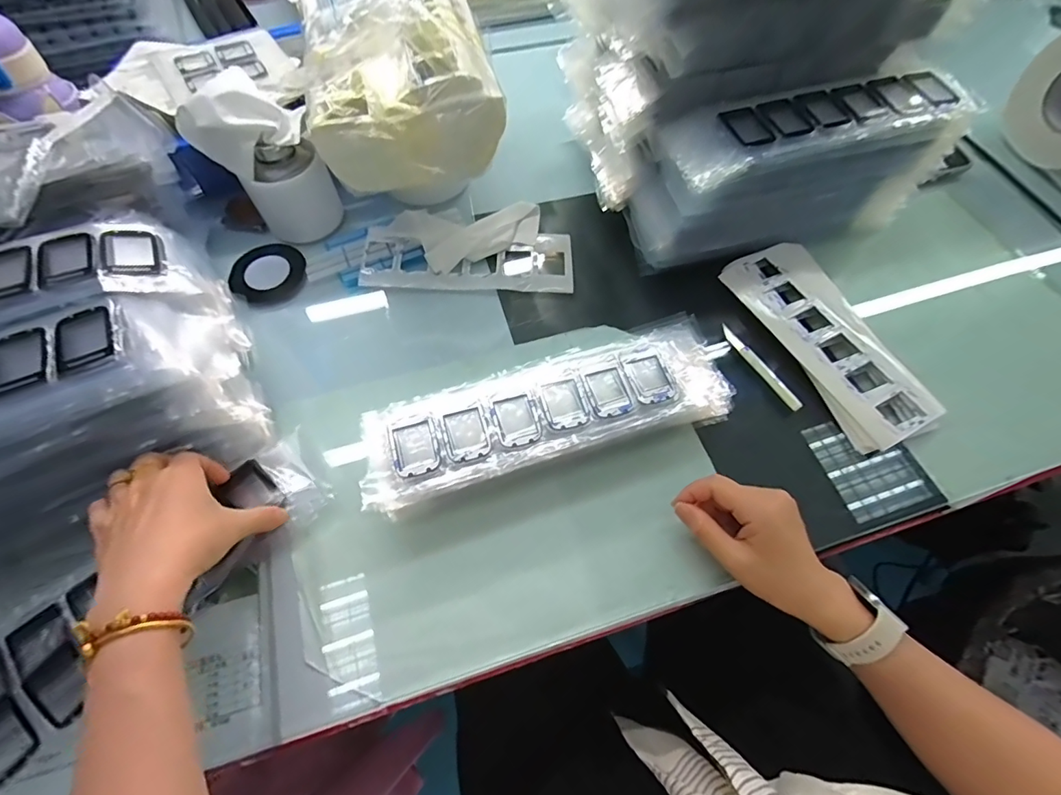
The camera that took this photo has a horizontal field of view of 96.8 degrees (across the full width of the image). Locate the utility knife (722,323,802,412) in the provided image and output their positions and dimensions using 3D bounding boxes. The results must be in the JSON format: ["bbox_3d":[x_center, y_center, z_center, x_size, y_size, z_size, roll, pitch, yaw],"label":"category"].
[{"bbox_3d":[0.227,-0.031,0.467,0.011,0.006,0.106,-29,67,-14],"label":"utility knife"}]

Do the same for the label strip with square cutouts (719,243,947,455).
[{"bbox_3d":[0.301,-0.061,0.475,0.108,0.015,0.231,-19,66,-14],"label":"label strip with square cutouts"}]

